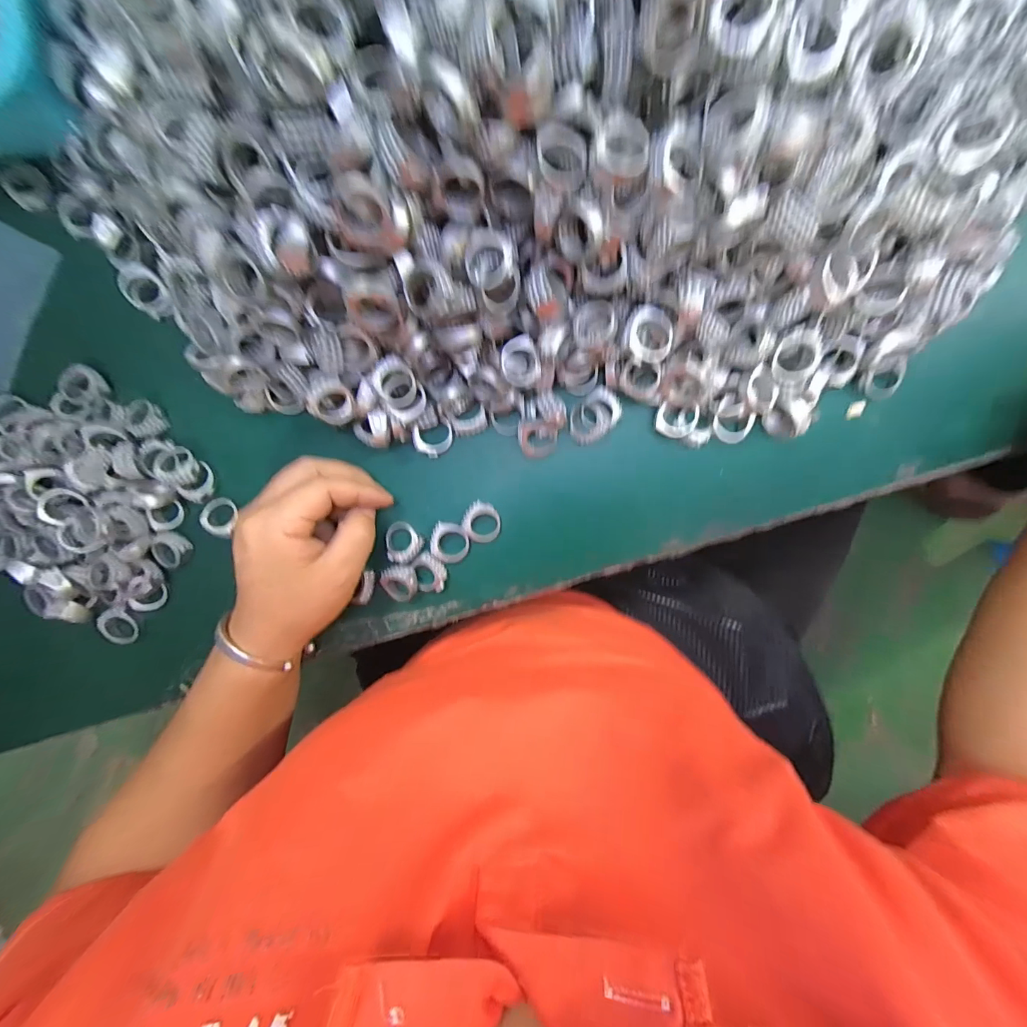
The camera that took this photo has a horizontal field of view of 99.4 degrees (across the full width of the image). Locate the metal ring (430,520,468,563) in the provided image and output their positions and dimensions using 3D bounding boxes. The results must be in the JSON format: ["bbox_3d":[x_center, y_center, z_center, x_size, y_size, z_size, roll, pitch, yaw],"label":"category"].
[{"bbox_3d":[-0.041,0.020,0.278,0.024,0.004,0.024,0,97,3],"label":"metal ring"}]

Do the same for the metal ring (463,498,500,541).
[{"bbox_3d":[-0.020,0.006,0.276,0.023,0.008,0.025,0,97,3],"label":"metal ring"}]

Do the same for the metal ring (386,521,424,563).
[{"bbox_3d":[-0.072,0.018,0.280,0.024,0.008,0.025,0,97,3],"label":"metal ring"}]

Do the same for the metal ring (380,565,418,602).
[{"bbox_3d":[-0.073,0.045,0.280,0.022,0.012,0.024,0,97,3],"label":"metal ring"}]

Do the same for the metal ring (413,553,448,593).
[{"bbox_3d":[-0.054,0.039,0.281,0.020,0.007,0.027,1,97,3],"label":"metal ring"}]

